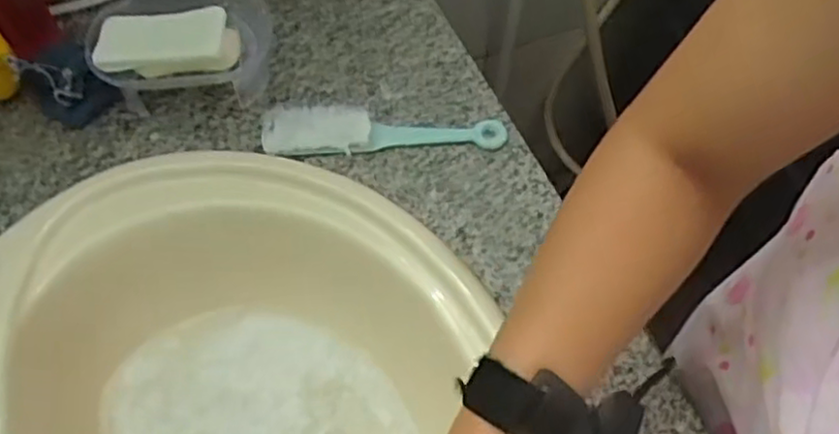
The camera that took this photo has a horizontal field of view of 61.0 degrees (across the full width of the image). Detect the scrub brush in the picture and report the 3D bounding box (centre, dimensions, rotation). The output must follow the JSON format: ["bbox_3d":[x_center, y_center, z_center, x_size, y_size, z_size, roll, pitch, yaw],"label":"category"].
[{"bbox_3d":[-0.030,-0.078,0.617,0.207,0.023,0.039,-3,60,-3],"label":"scrub brush"}]

